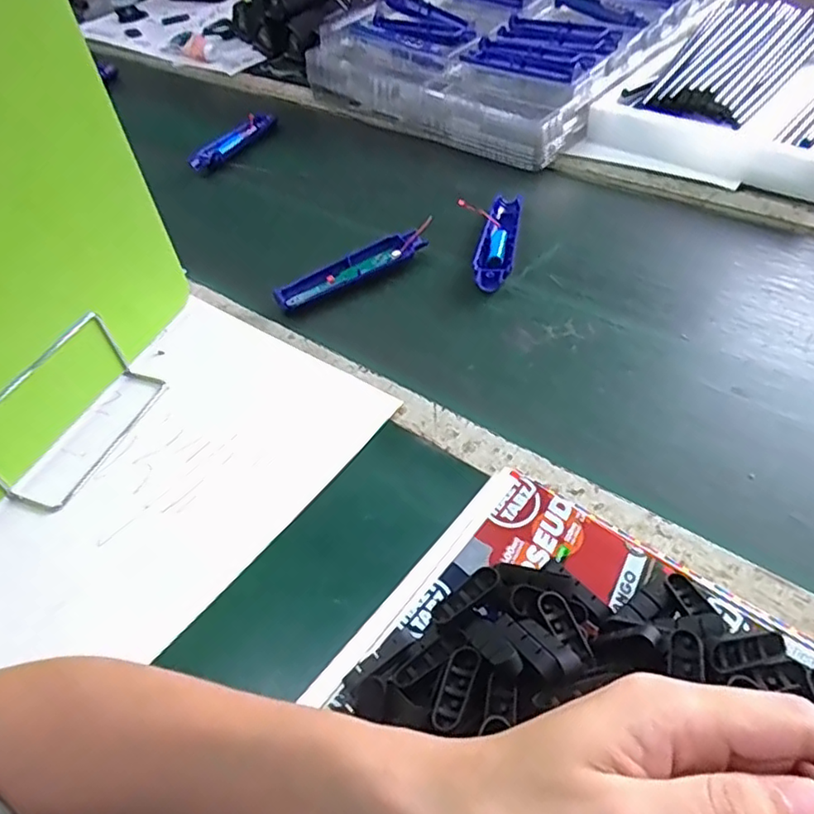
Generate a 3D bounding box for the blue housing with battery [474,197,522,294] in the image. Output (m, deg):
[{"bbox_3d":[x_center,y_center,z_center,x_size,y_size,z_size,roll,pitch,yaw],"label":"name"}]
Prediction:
[{"bbox_3d":[0.099,-0.177,0.670,0.039,0.021,0.156,6,47,11],"label":"blue housing with battery"}]

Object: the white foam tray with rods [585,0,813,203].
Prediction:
[{"bbox_3d":[0.458,-0.407,0.802,0.301,0.094,0.391,29,58,28],"label":"white foam tray with rods"}]

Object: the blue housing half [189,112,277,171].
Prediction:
[{"bbox_3d":[-0.244,-0.382,0.881,0.016,0.022,0.179,18,51,22],"label":"blue housing half"}]

